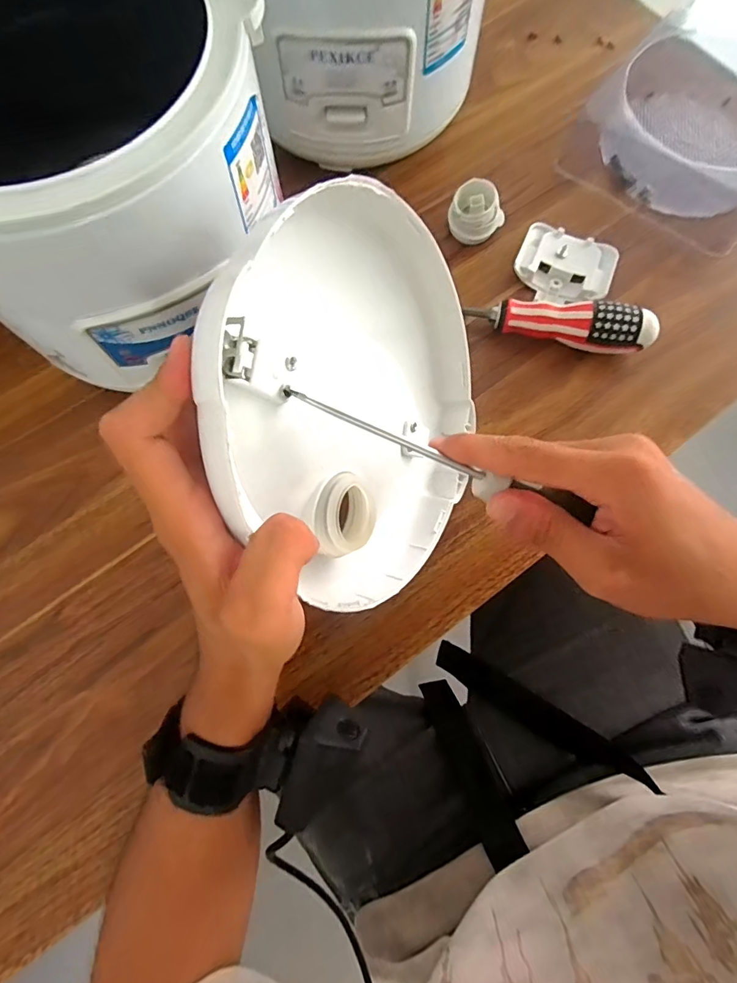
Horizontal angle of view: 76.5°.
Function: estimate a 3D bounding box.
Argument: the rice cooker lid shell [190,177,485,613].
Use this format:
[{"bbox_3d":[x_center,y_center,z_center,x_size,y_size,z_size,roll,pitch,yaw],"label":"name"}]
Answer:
[{"bbox_3d":[0.004,-0.044,0.254,0.050,0.198,0.192,8,40,36],"label":"rice cooker lid shell"}]

